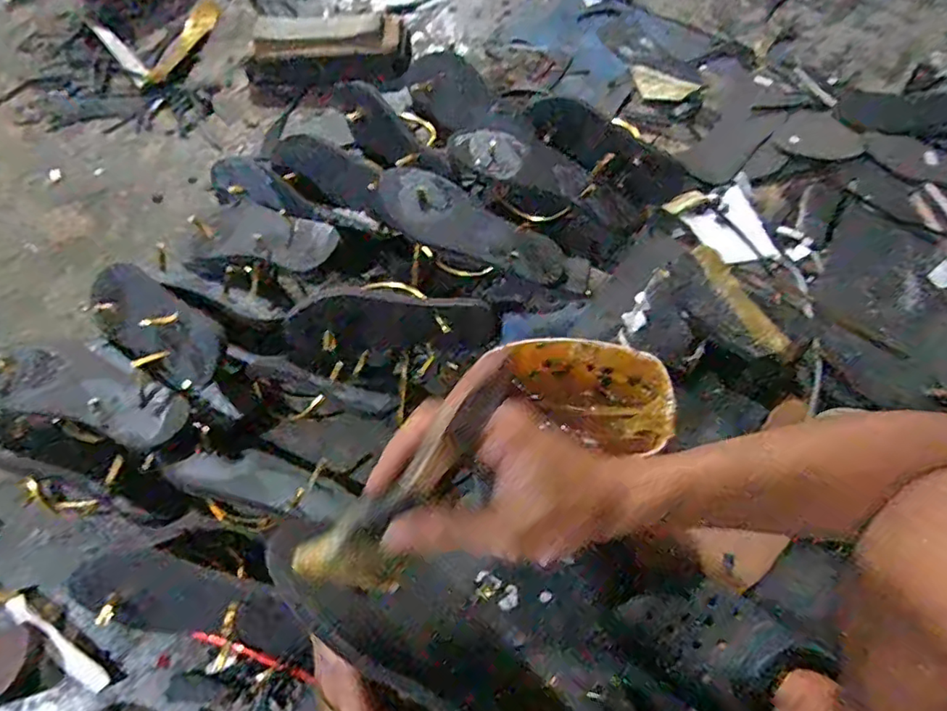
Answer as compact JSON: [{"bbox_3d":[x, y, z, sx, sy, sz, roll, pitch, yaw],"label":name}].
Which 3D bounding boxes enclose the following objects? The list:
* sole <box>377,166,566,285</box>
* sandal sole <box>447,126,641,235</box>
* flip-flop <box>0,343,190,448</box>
[{"bbox_3d":[0.000,-0.160,0.699,0.242,0.032,0.083,25,68,-6],"label":"sole"},{"bbox_3d":[0.094,-0.229,0.734,0.258,0.030,0.067,22,68,-6],"label":"sandal sole"},{"bbox_3d":[-0.402,0.045,0.591,0.205,0.048,0.070,15,68,7],"label":"flip-flop"}]

